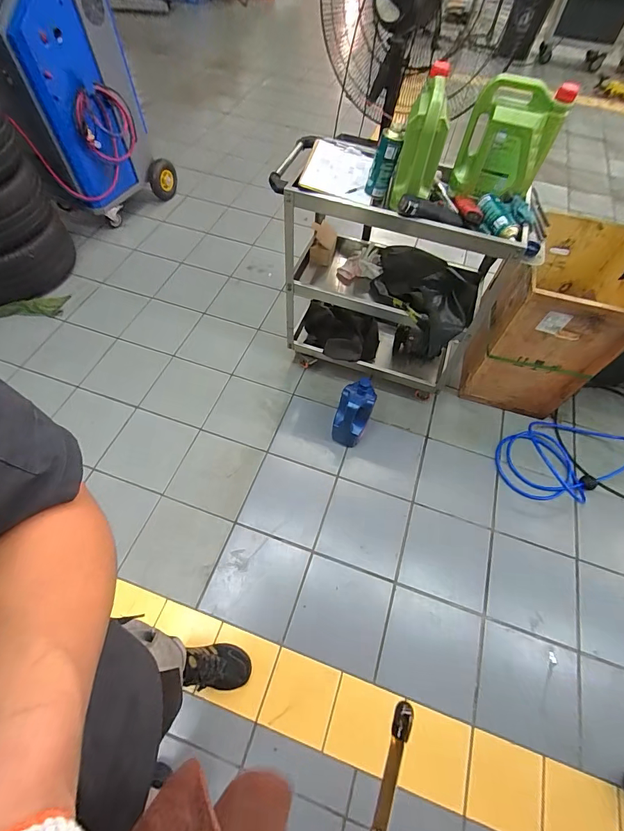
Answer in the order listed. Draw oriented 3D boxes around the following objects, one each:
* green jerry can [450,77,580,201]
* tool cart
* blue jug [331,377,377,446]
[{"bbox_3d":[0.537,-0.757,1.028,0.230,0.244,0.109,23,61,11],"label":"green jerry can"},{"bbox_3d":[0.279,-0.516,1.470,0.785,0.785,0.392,16,60,7],"label":"tool cart"},{"bbox_3d":[0.173,-0.007,1.515,0.136,0.255,0.175,20,61,10],"label":"blue jug"}]

